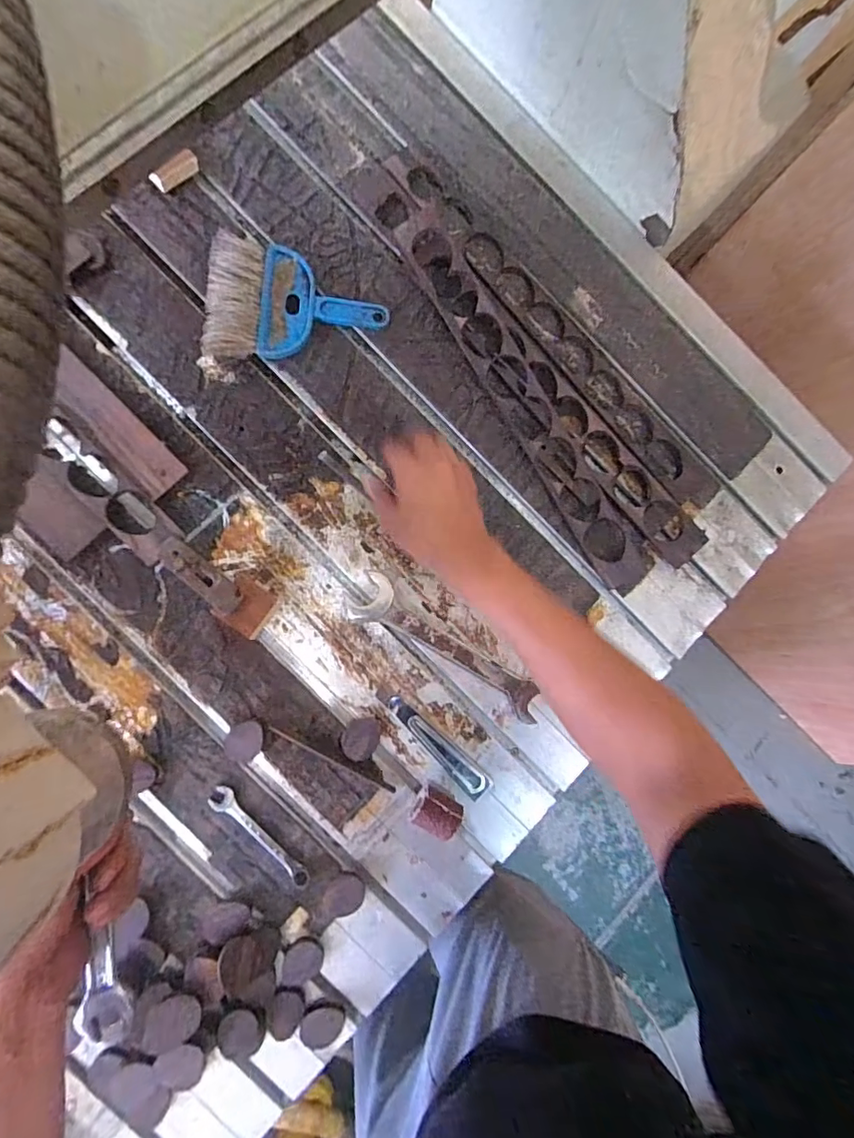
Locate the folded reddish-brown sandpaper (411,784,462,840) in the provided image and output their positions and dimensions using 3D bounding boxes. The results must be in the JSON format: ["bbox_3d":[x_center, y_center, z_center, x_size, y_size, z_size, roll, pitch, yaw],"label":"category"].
[{"bbox_3d":[0.010,0.251,0.535,0.047,0.034,0.035,30,83,-4],"label":"folded reddish-brown sandpaper"}]

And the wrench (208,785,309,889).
[{"bbox_3d":[-0.169,0.271,0.520,0.024,0.005,0.131,-42,91,-8],"label":"wrench"}]

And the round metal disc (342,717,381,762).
[{"bbox_3d":[-0.069,0.177,0.540,0.036,0.005,0.044,22,83,-5],"label":"round metal disc"}]

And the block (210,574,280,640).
[{"bbox_3d":[-0.183,0.038,0.528,0.048,0.022,0.051,33,83,-3],"label":"block"}]

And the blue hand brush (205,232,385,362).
[{"bbox_3d":[-0.140,-0.287,0.559,0.186,0.026,0.130,4,85,-6],"label":"blue hand brush"}]

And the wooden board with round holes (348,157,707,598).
[{"bbox_3d":[0.133,-0.245,0.585,0.165,0.037,0.559,-33,90,-8],"label":"wooden board with round holes"}]

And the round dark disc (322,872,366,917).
[{"bbox_3d":[-0.082,0.328,0.520,0.038,0.006,0.042,37,83,-3],"label":"round dark disc"}]

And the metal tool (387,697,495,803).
[{"bbox_3d":[0.013,0.189,0.545,0.145,0.020,0.027,45,82,-2],"label":"metal tool"}]

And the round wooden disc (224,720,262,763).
[{"bbox_3d":[-0.184,0.174,0.519,0.036,0.004,0.039,1,86,-7],"label":"round wooden disc"}]

